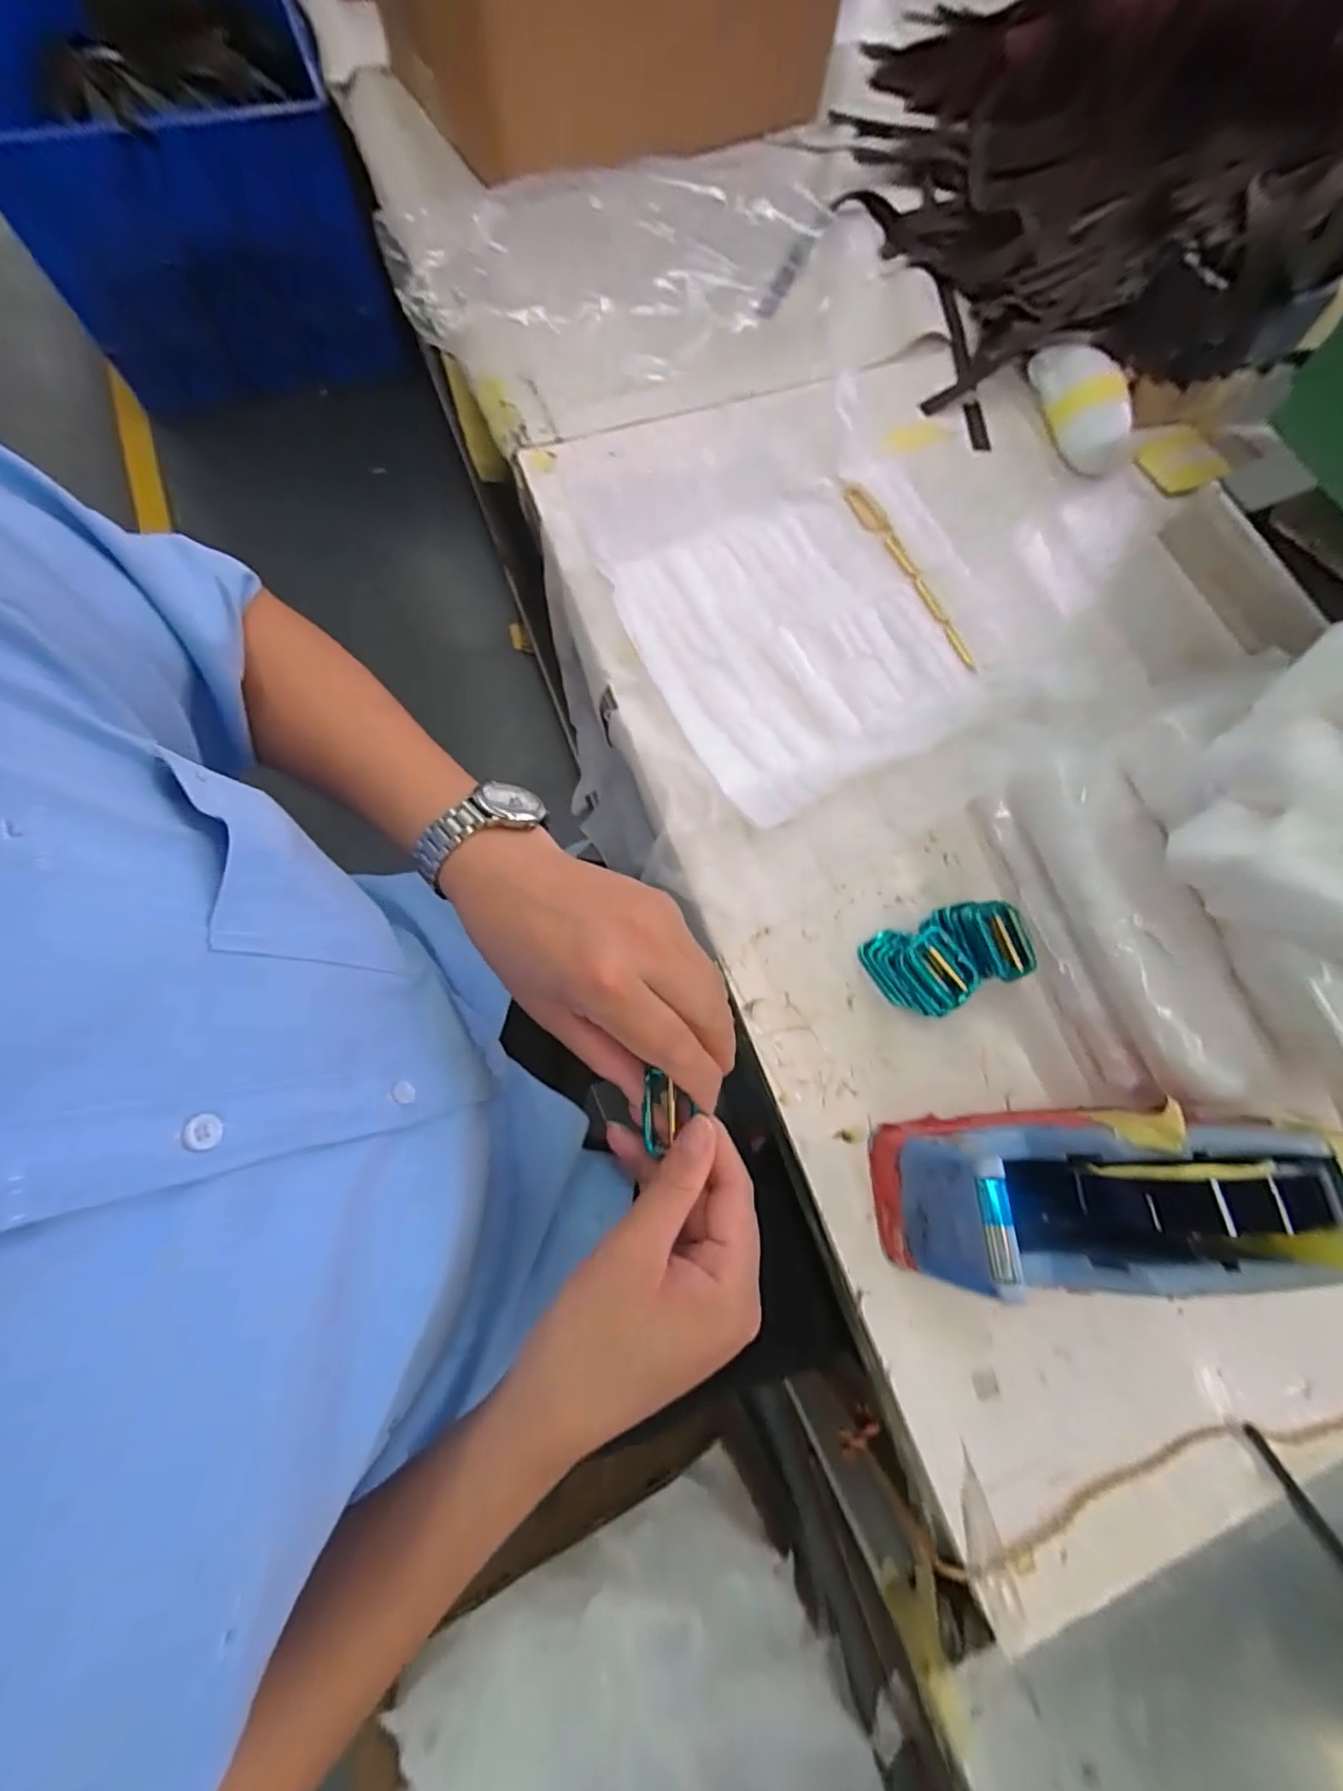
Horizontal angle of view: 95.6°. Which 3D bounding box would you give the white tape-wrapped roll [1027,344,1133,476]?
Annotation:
[{"bbox_3d":[0.340,-0.411,0.509,0.046,0.040,0.116,-7,74,-5],"label":"white tape-wrapped roll"}]

